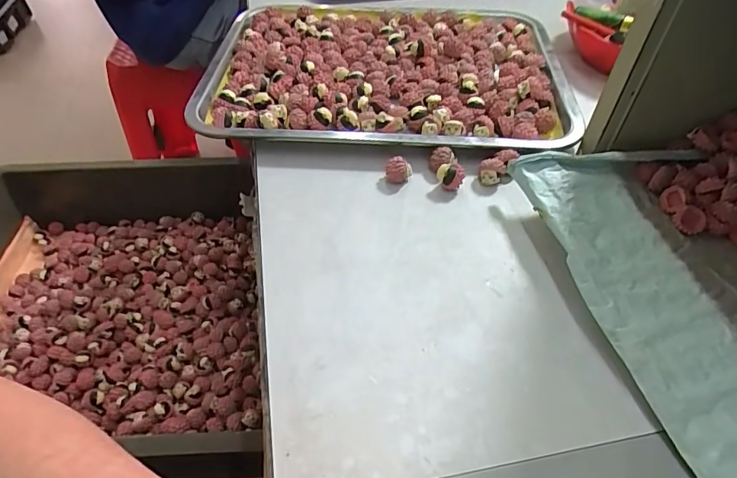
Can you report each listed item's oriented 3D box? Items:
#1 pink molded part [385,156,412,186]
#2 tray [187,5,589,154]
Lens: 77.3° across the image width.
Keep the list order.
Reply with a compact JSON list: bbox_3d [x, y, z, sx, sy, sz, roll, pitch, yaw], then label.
[{"bbox_3d":[0.025,-0.056,0.378,0.021,0.019,0.017,3,48,1],"label":"pink molded part"},{"bbox_3d":[0.015,-0.183,0.481,0.355,0.030,0.267,5,48,3],"label":"tray"}]

